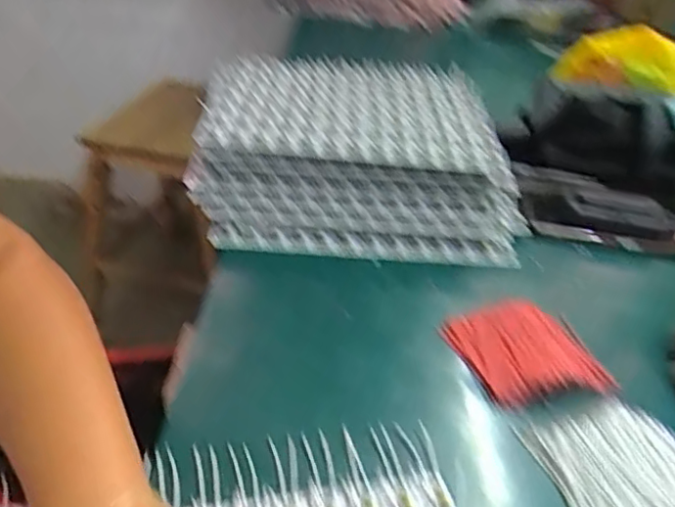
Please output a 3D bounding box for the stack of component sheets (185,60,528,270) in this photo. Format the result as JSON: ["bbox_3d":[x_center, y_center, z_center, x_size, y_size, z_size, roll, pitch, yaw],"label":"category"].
[{"bbox_3d":[0.018,-0.123,0.680,0.326,0.091,0.313,1,34,-5],"label":"stack of component sheets"}]

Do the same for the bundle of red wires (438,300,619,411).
[{"bbox_3d":[0.150,0.075,0.478,0.109,0.017,0.098,-6,35,-15],"label":"bundle of red wires"}]

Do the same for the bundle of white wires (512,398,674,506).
[{"bbox_3d":[0.188,0.139,0.384,0.106,0.020,0.099,-6,35,-15],"label":"bundle of white wires"}]

